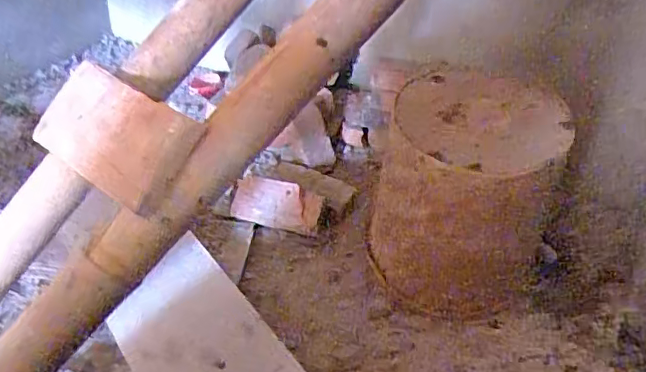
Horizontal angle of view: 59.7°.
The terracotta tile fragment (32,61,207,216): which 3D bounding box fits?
[{"bbox_3d":[-0.208,-0.051,0.559,0.204,0.019,0.101,28,84,33],"label":"terracotta tile fragment"}]

